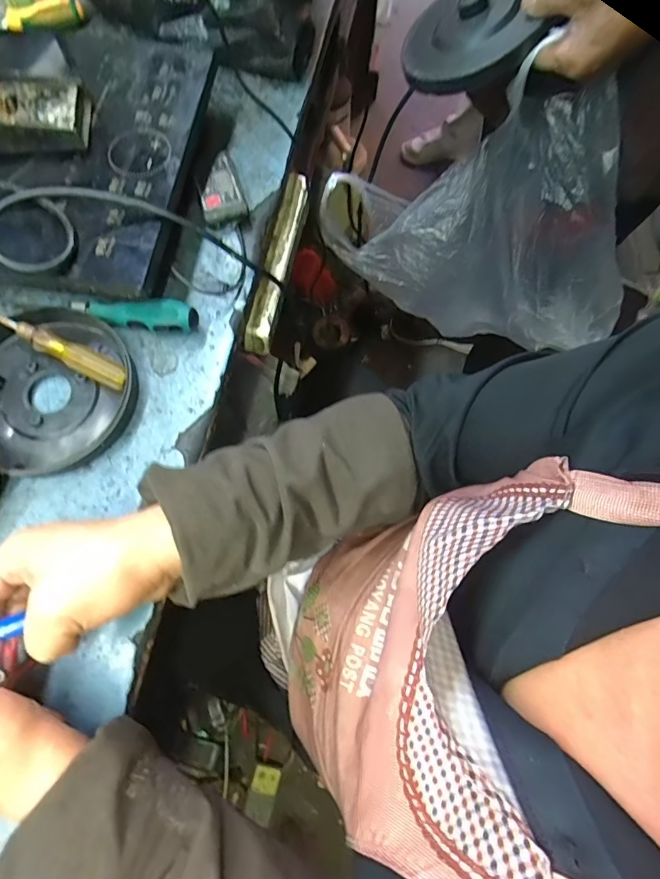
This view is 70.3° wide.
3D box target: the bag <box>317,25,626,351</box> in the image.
[{"bbox_3d":[0.199,-0.251,0.624,0.344,0.311,0.072,-17,30,28],"label":"bag"}]

